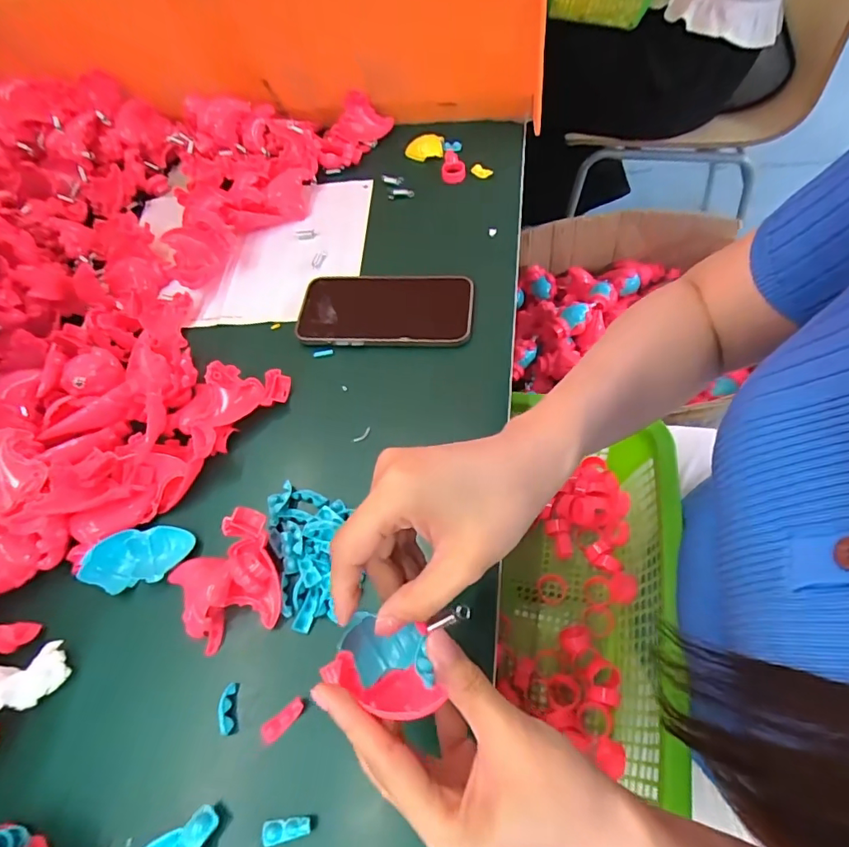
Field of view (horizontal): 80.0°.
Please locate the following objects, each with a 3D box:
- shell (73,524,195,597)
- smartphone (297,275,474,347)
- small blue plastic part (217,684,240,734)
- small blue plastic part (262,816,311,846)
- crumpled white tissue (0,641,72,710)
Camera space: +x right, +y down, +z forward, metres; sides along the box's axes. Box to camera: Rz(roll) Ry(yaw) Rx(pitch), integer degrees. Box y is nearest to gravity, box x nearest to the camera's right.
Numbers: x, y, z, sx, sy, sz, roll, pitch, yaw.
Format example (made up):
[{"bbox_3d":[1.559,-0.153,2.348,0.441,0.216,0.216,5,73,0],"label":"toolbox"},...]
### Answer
[{"bbox_3d":[-0.209,0.096,0.370,0.075,0.013,0.042,-14,58,0],"label":"shell"},{"bbox_3d":[-0.035,-0.107,0.464,0.155,0.015,0.080,2,60,9],"label":"smartphone"},{"bbox_3d":[-0.125,0.181,0.321,0.010,0.006,0.028,-9,59,3],"label":"small blue plastic part"},{"bbox_3d":[-0.077,0.228,0.284,0.028,0.007,0.010,-11,59,2],"label":"small blue plastic part"},{"bbox_3d":[-0.272,0.167,0.328,0.065,0.024,0.035,-16,58,-1],"label":"crumpled white tissue"}]

